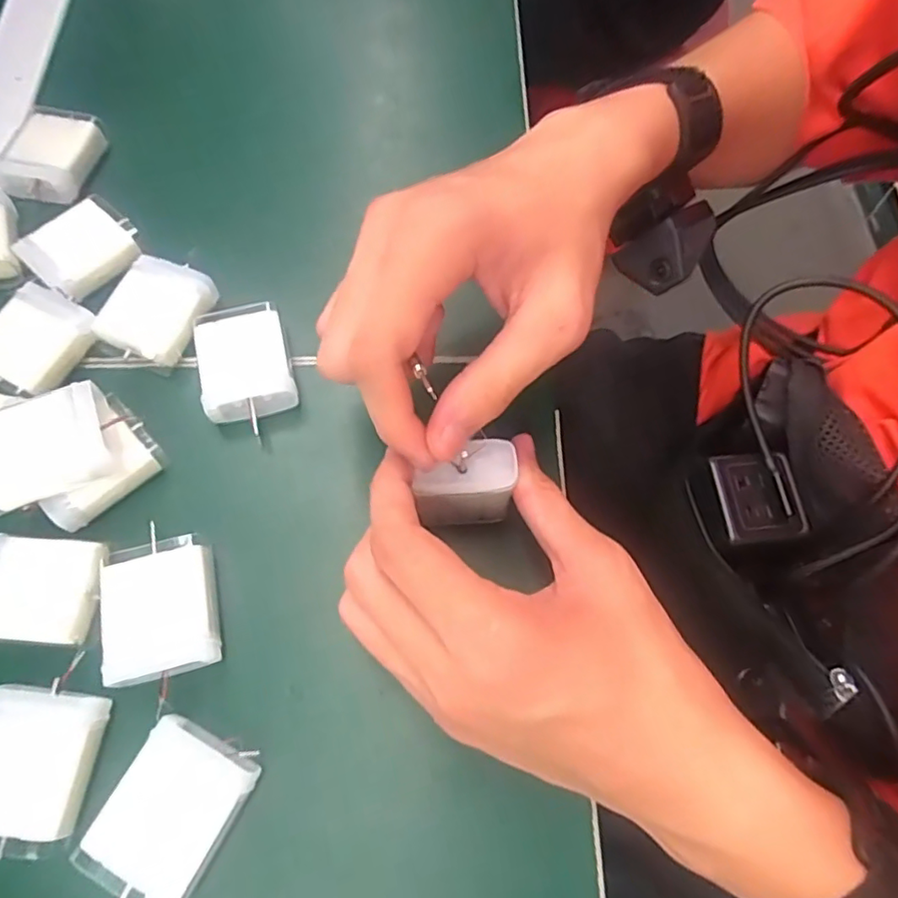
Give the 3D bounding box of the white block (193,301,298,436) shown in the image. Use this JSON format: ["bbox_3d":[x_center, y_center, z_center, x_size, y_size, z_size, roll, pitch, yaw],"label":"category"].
[{"bbox_3d":[-0.096,-0.039,0.284,0.040,0.020,0.059,-13,68,-7],"label":"white block"}]

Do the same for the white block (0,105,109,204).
[{"bbox_3d":[-0.217,-0.164,0.324,0.041,0.018,0.054,7,68,4],"label":"white block"}]

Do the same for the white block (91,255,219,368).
[{"bbox_3d":[-0.144,-0.067,0.295,0.044,0.019,0.048,25,68,8],"label":"white block"}]

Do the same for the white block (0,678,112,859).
[{"bbox_3d":[-0.152,0.116,0.219,0.041,0.015,0.051,7,67,1],"label":"white block"}]

